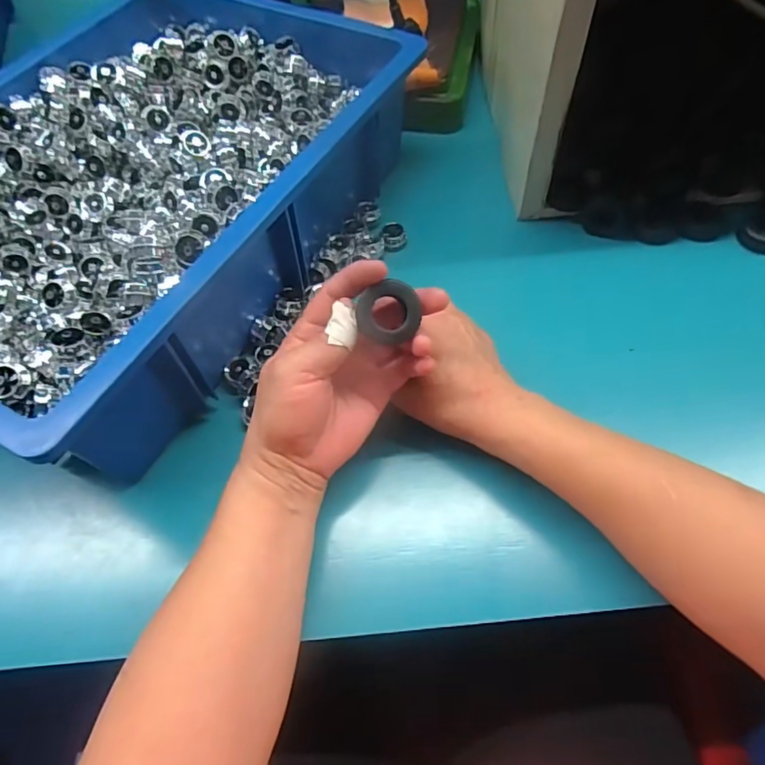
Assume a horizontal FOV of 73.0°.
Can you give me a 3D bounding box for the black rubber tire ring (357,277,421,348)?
[{"bbox_3d":[0.003,-0.041,0.298,0.034,0.007,0.034,0,98,2],"label":"black rubber tire ring"}]

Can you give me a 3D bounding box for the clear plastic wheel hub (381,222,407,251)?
[{"bbox_3d":[0.011,-0.129,0.461,0.020,0.014,0.022,-1,62,2],"label":"clear plastic wheel hub"}]

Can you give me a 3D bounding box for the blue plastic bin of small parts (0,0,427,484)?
[{"bbox_3d":[-0.189,-0.178,0.431,0.304,0.111,0.447,26,66,15],"label":"blue plastic bin of small parts"}]

